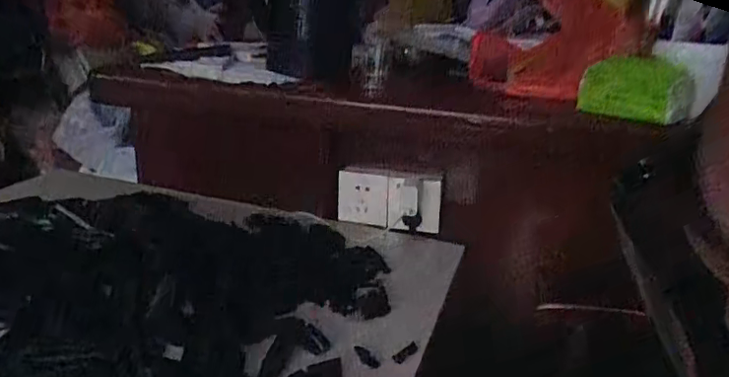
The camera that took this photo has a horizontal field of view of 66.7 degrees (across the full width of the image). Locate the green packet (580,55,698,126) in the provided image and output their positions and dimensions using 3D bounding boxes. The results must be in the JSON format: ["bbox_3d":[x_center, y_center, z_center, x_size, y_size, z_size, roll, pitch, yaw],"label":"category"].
[{"bbox_3d":[0.357,-0.131,0.735,0.134,0.086,0.027,22,-2,35],"label":"green packet"}]

